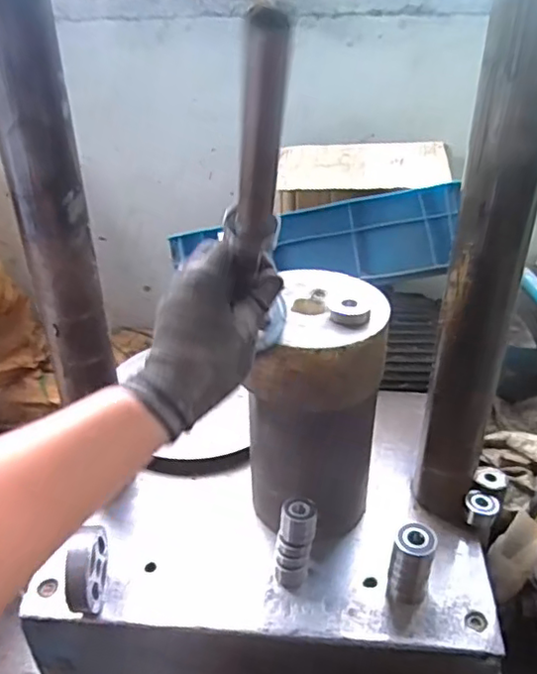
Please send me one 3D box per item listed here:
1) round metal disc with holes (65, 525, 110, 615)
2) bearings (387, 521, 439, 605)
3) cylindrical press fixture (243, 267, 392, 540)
[{"bbox_3d":[-0.169,0.225,0.584,0.019,0.078,0.069,3,33,6],"label":"round metal disc with holes"},{"bbox_3d":[0.139,0.222,0.594,0.038,0.080,0.038,0,32,0],"label":"bearings"},{"bbox_3d":[0.049,0.084,0.636,0.122,0.263,0.145,5,33,9],"label":"cylindrical press fixture"}]

